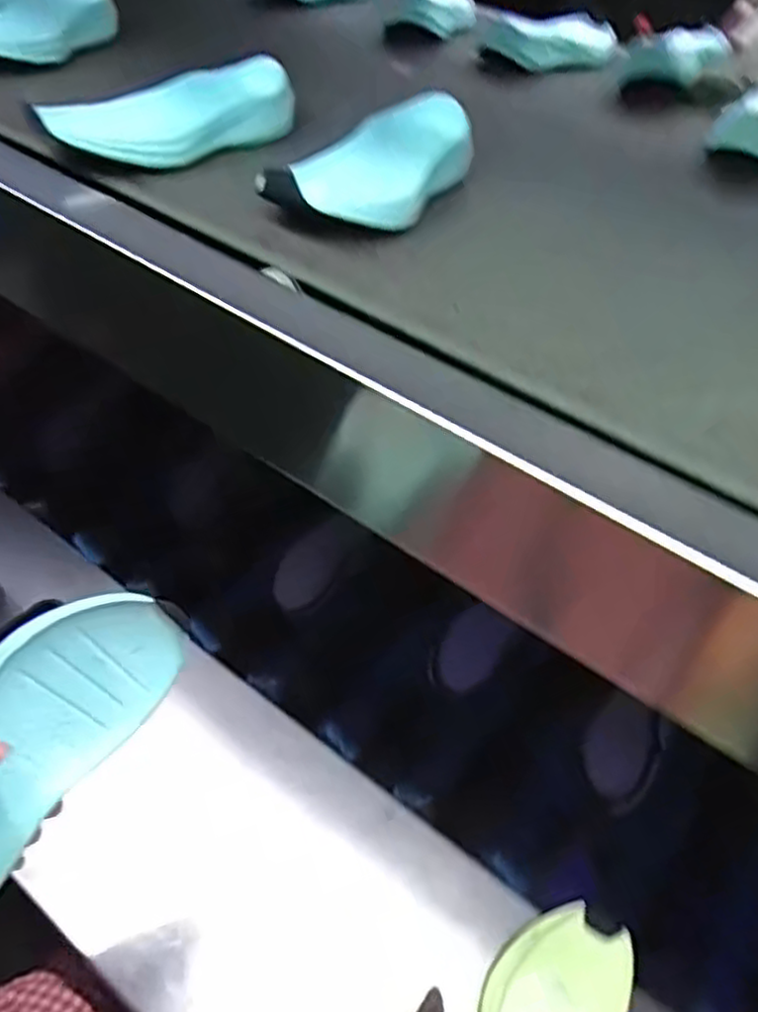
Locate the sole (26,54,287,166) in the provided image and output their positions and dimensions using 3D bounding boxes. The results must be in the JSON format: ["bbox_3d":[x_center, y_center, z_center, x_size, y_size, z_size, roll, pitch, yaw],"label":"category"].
[{"bbox_3d":[-0.148,-0.290,0.532,0.171,0.040,0.074,-29,56,-27],"label":"sole"}]

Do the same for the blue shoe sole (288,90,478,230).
[{"bbox_3d":[0.005,-0.233,0.487,0.072,0.038,0.183,30,52,22],"label":"blue shoe sole"}]

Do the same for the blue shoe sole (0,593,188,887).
[{"bbox_3d":[-0.192,0.130,0.380,0.082,0.019,0.202,50,58,-16],"label":"blue shoe sole"}]

